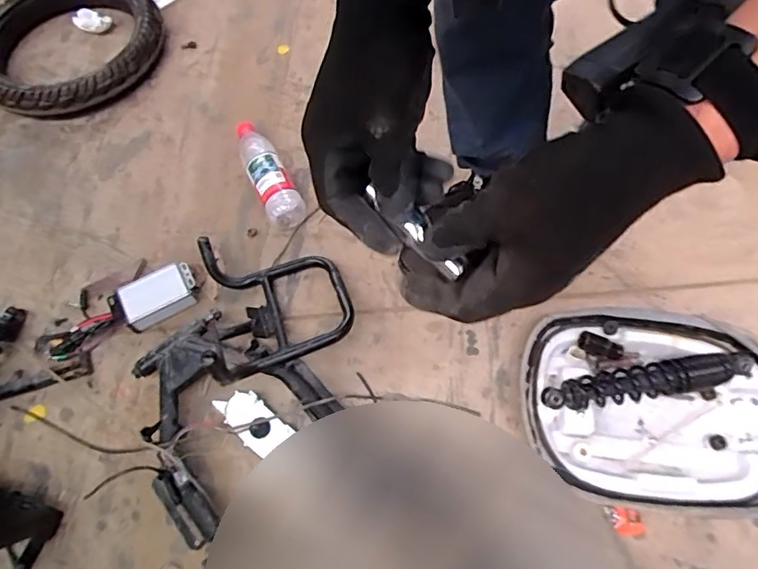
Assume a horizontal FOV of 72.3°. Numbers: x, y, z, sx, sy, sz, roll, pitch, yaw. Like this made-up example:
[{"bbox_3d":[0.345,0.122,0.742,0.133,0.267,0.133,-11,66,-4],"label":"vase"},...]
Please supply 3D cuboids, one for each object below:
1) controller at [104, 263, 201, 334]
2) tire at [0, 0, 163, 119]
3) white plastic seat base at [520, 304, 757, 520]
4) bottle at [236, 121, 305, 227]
[{"bbox_3d":[-0.351,0.019,0.818,0.131,0.040,0.075,-25,66,-9],"label":"controller"},{"bbox_3d":[-0.638,-0.494,1.061,0.376,0.063,0.368,41,73,19],"label":"tire"},{"bbox_3d":[0.374,0.159,0.702,0.349,0.063,0.269,2,65,4],"label":"white plastic seat base"},{"bbox_3d":[-0.196,-0.198,0.899,0.064,0.063,0.221,-26,66,-9],"label":"bottle"}]

